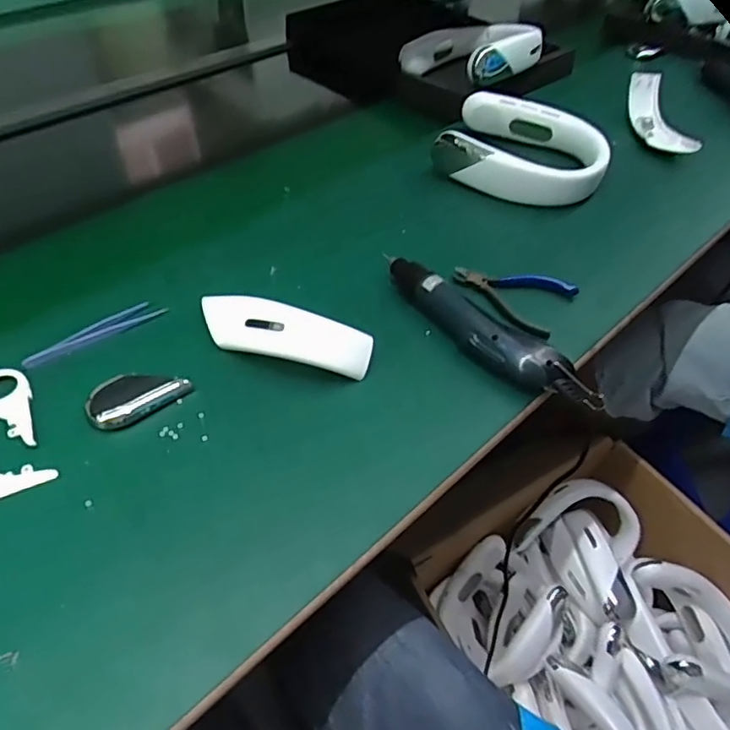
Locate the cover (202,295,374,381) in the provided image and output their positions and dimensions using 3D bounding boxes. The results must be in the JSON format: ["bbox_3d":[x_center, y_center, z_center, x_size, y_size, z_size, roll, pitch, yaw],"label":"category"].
[{"bbox_3d":[-0.077,-0.029,0.495,0.169,0.047,0.047,15,50,11],"label":"cover"}]

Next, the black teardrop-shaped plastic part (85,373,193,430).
[{"bbox_3d":[-0.194,0.023,0.478,0.079,0.012,0.046,-27,55,-23],"label":"black teardrop-shaped plastic part"}]

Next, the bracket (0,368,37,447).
[{"bbox_3d":[-0.298,0.036,0.462,0.046,0.006,0.090,-21,53,-19],"label":"bracket"}]

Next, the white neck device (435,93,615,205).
[{"bbox_3d":[0.206,-0.283,0.734,0.209,0.059,0.187,17,51,12],"label":"white neck device"}]

